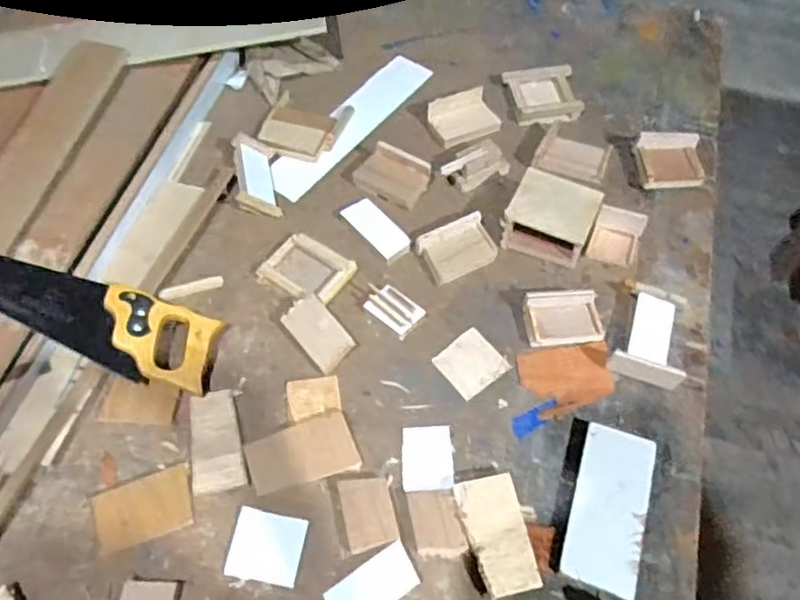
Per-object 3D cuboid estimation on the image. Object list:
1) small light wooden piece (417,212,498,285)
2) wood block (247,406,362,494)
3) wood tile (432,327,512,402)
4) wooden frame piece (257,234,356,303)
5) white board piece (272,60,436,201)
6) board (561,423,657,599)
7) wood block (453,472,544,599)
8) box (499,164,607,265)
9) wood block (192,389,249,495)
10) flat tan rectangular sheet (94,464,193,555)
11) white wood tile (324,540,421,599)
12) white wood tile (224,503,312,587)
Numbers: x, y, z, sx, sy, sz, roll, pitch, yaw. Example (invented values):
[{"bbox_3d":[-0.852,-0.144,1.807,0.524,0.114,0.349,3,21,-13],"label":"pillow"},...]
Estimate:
[{"bbox_3d":[0.076,-0.067,0.851,0.094,0.024,0.070,-26,64,-17],"label":"small light wooden piece"},{"bbox_3d":[-0.107,0.169,0.719,0.114,0.005,0.071,-19,62,-13],"label":"wood block"},{"bbox_3d":[0.085,0.075,0.781,0.069,0.008,0.068,-32,66,-19],"label":"wood tile"},{"bbox_3d":[-0.120,-0.039,0.835,0.104,0.015,0.082,29,63,14],"label":"wooden frame piece"},{"bbox_3d":[-0.073,-0.266,0.973,0.067,0.006,0.322,35,64,17],"label":"white board piece"},{"bbox_3d":[0.219,0.216,0.684,0.070,0.023,0.163,18,61,8],"label":"board"},{"bbox_3d":[0.100,0.239,0.669,0.061,0.027,0.116,-11,61,-9],"label":"wood block"},{"bbox_3d":[0.194,-0.105,0.841,0.103,0.065,0.096,24,62,11],"label":"box"},{"bbox_3d":[-0.203,0.154,0.722,0.055,0.006,0.112,-10,61,-8],"label":"wood block"},{"bbox_3d":[-0.267,0.219,0.684,0.098,0.013,0.062,-18,62,-12],"label":"flat tan rectangular sheet"},{"bbox_3d":[-0.026,0.284,0.646,0.089,0.017,0.045,-29,65,-18],"label":"white wood tile"},{"bbox_3d":[-0.137,0.253,0.671,0.073,0.004,0.065,10,60,3],"label":"white wood tile"}]

